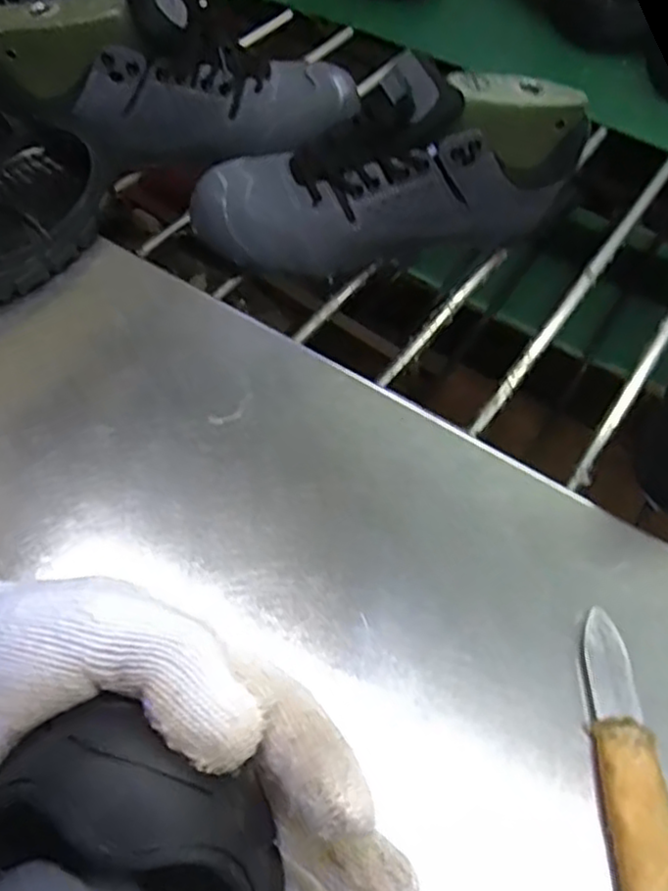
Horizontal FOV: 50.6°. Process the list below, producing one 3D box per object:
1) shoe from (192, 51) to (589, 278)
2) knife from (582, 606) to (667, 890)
[{"bbox_3d":[0.038,-0.197,0.503,0.278,0.127,0.084,-11,60,-8],"label":"shoe"},{"bbox_3d":[0.130,0.153,0.307,0.027,0.015,0.159,3,55,-2],"label":"knife"}]

